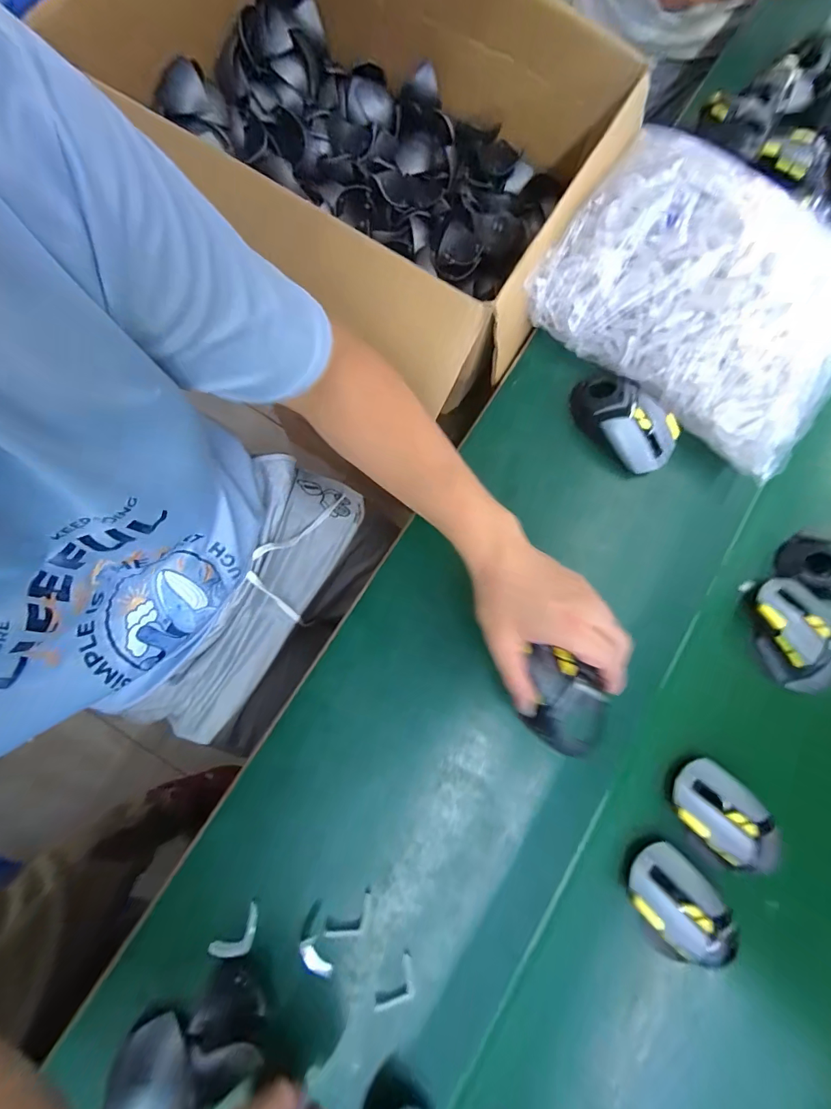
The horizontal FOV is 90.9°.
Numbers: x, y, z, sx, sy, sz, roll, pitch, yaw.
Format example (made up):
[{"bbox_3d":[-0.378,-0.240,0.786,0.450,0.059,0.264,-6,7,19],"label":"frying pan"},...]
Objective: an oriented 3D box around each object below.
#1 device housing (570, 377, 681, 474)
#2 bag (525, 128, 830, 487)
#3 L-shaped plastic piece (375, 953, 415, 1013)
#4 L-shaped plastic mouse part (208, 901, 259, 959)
[{"bbox_3d":[0.218,-0.140,0.425,0.063,0.036,0.120,-42,84,-9],"label":"device housing"},{"bbox_3d":[0.298,-0.263,0.416,0.308,0.074,0.231,37,82,3],"label":"bag"},{"bbox_3d":[-0.013,0.362,0.341,0.022,0.008,0.044,38,82,3],"label":"L-shaped plastic piece"},{"bbox_3d":[-0.148,0.322,0.344,0.045,0.011,0.025,-41,85,-7],"label":"L-shaped plastic mouse part"}]

